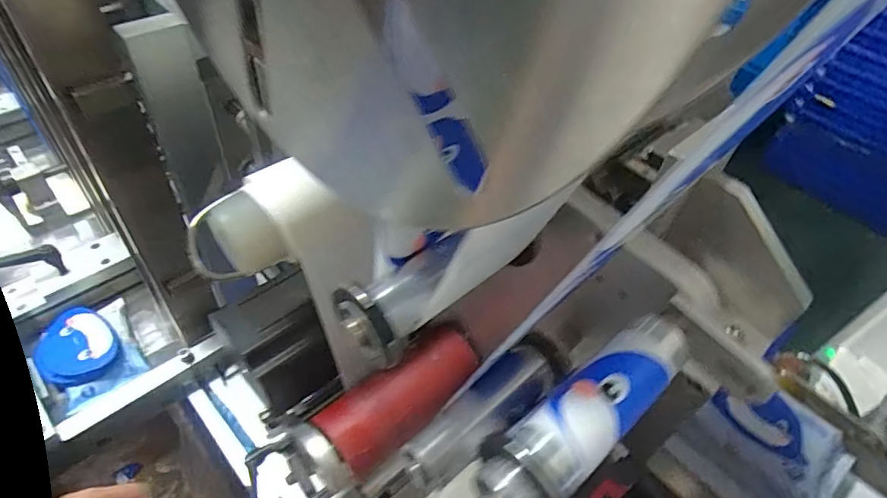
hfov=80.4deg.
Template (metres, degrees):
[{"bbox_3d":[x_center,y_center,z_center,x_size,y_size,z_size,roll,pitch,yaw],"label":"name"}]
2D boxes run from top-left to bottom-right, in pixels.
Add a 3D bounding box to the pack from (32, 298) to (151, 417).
[{"bbox_3d":[-0.388,0.113,0.580,0.113,0.041,0.095,38,55,26],"label":"pack"}]

